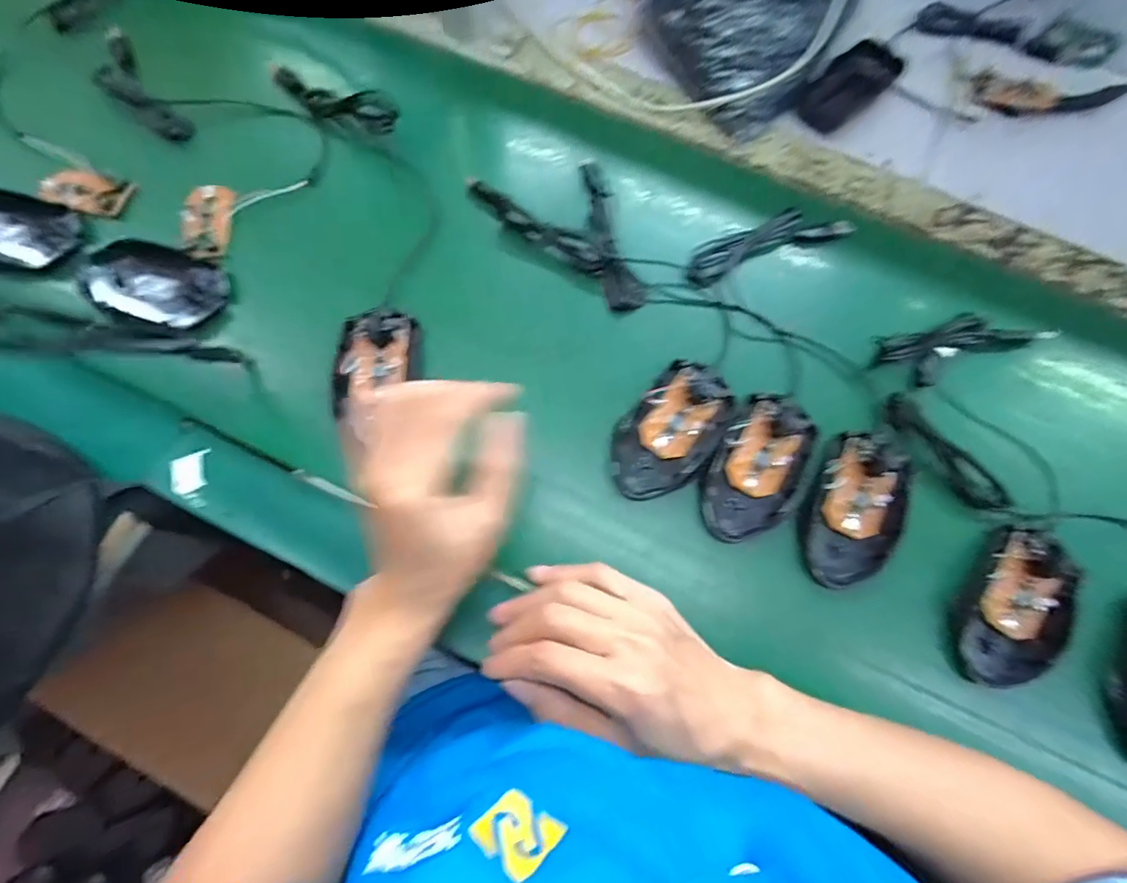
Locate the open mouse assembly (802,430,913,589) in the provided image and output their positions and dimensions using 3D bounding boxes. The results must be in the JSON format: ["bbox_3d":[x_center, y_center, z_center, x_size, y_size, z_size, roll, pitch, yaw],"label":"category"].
[{"bbox_3d":[0.209,0.043,0.354,0.060,0.026,0.119,25,76,4],"label":"open mouse assembly"}]

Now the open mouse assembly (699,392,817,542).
[{"bbox_3d":[0.140,0.017,0.362,0.063,0.026,0.110,32,76,6],"label":"open mouse assembly"}]

